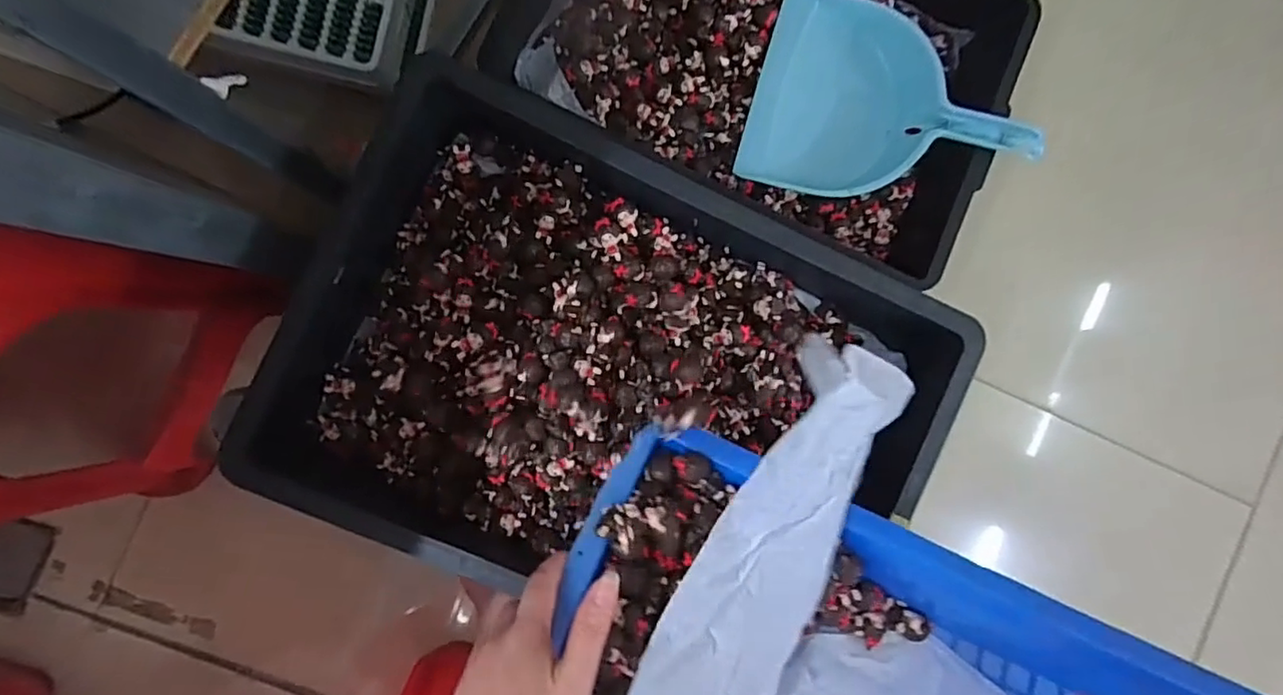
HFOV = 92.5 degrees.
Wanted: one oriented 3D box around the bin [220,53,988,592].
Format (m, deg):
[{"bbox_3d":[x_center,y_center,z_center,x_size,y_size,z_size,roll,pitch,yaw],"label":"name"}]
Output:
[{"bbox_3d":[-0.015,0.032,0.597,0.585,0.112,0.404,20,88,-7],"label":"bin"}]

